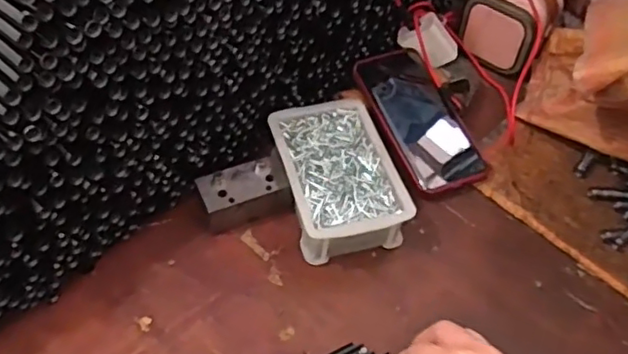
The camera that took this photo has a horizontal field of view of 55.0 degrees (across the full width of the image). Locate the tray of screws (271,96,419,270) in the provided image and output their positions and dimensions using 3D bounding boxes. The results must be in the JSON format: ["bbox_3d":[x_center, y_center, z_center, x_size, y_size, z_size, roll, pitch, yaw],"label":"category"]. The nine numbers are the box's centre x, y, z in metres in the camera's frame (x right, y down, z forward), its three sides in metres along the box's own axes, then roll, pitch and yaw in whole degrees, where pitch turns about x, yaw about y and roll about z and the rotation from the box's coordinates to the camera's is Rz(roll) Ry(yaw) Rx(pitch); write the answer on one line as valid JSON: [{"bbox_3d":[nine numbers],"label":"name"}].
[{"bbox_3d":[0.020,0.001,0.557,0.097,0.051,0.150,-12,53,-14],"label":"tray of screws"}]

